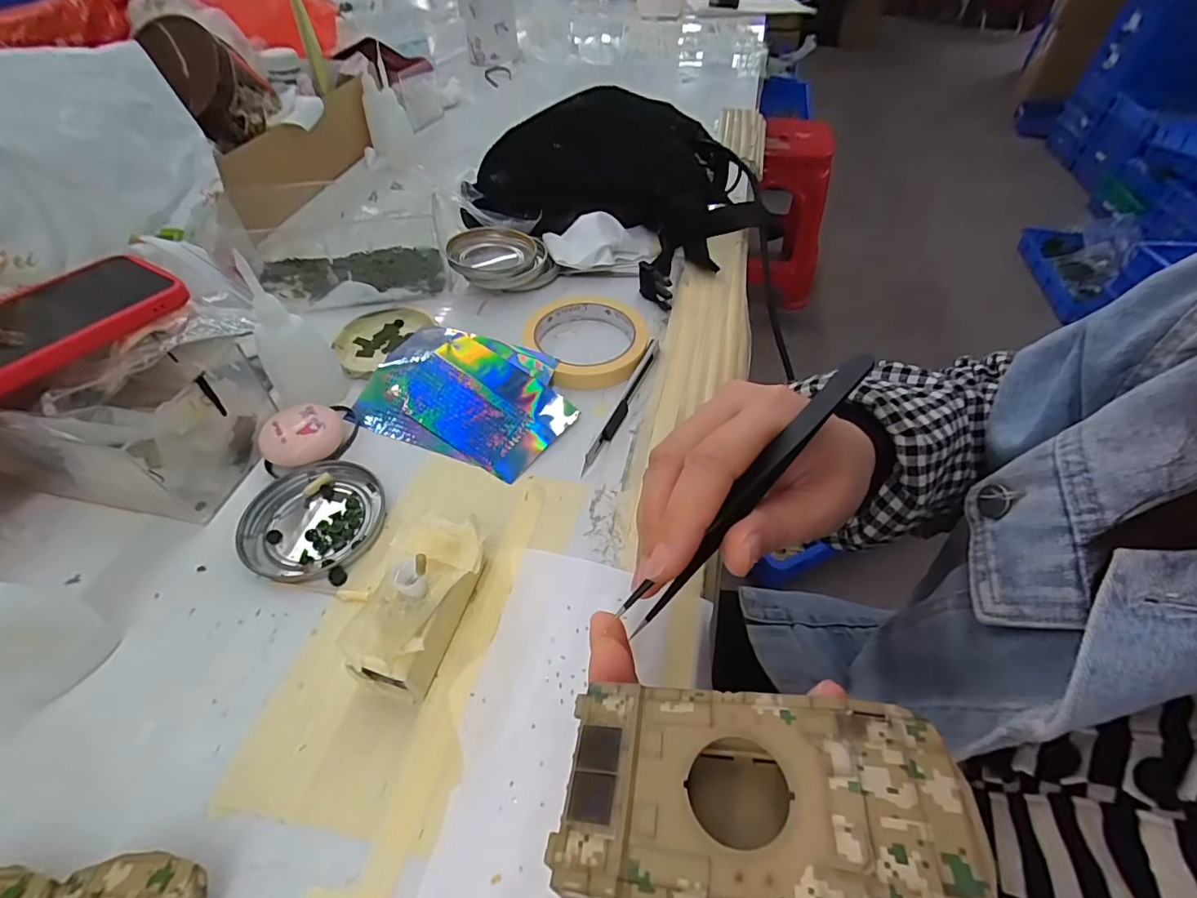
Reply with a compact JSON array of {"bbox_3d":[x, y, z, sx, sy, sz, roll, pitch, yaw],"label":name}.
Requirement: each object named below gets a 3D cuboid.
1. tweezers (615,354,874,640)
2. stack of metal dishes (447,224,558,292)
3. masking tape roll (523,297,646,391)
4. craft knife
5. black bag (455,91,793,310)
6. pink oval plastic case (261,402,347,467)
[{"bbox_3d":[0.051,0.014,0.181,0.011,0.005,0.124,40,90,28],"label":"tweezers"},{"bbox_3d":[-0.089,-0.175,0.466,0.092,0.028,0.080,-11,51,-10],"label":"stack of metal dishes"},{"bbox_3d":[-0.008,-0.089,0.403,0.092,0.016,0.097,0,50,0],"label":"masking tape roll"},{"bbox_3d":[0.020,-0.035,0.362,0.009,0.012,0.135,19,53,15],"label":"craft knife"},{"bbox_3d":[0.018,-0.273,0.511,0.302,0.085,0.201,36,59,26],"label":"black bag"},{"bbox_3d":[-0.193,-0.008,0.331,0.045,0.021,0.040,-9,51,-8],"label":"pink oval plastic case"}]

